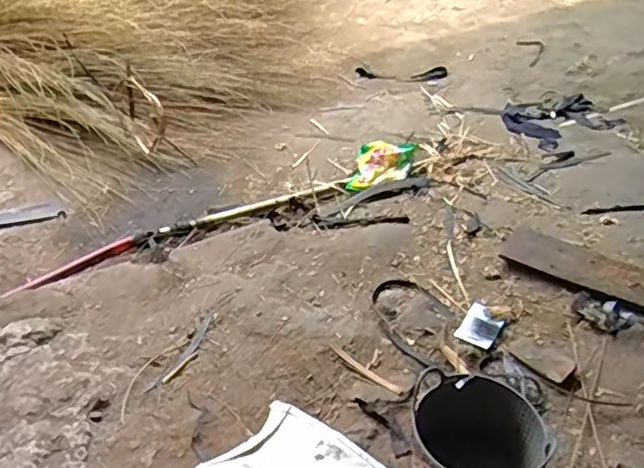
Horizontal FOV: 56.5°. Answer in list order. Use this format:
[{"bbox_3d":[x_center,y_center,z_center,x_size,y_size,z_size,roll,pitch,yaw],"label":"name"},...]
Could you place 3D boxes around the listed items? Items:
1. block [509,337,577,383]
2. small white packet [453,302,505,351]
[{"bbox_3d":[0.322,0.182,0.884,0.049,0.008,0.091,-31,47,-32],"label":"block"},{"bbox_3d":[0.253,0.145,0.948,0.058,0.011,0.082,30,56,20],"label":"small white packet"}]

